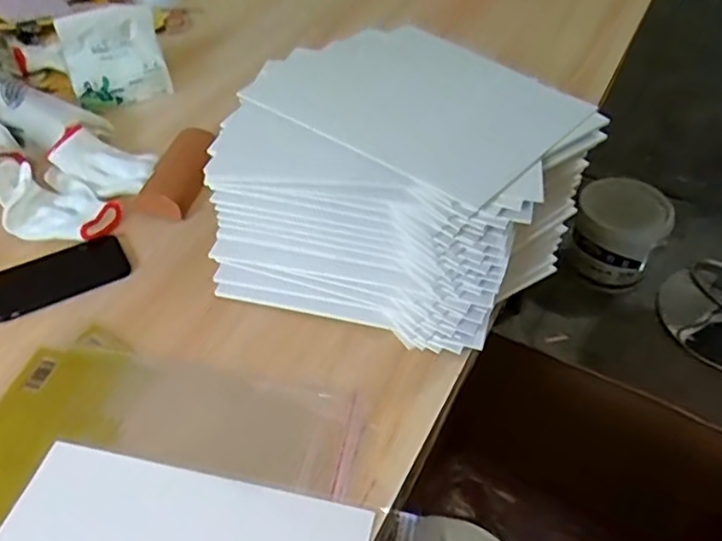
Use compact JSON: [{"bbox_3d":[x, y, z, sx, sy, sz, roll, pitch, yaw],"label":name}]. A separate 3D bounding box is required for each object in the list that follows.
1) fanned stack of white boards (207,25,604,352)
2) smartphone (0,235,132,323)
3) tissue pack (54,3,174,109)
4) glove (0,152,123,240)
[{"bbox_3d":[0.053,-0.082,0.685,0.302,0.201,0.327,25,50,24],"label":"fanned stack of white boards"},{"bbox_3d":[-0.346,0.007,0.728,0.152,0.014,0.077,-24,49,-22],"label":"smartphone"},{"bbox_3d":[-0.361,-0.312,0.934,0.132,0.133,0.023,-16,16,-13],"label":"tissue pack"},{"bbox_3d":[-0.409,-0.097,0.804,0.219,0.037,0.108,31,53,28],"label":"glove"}]

